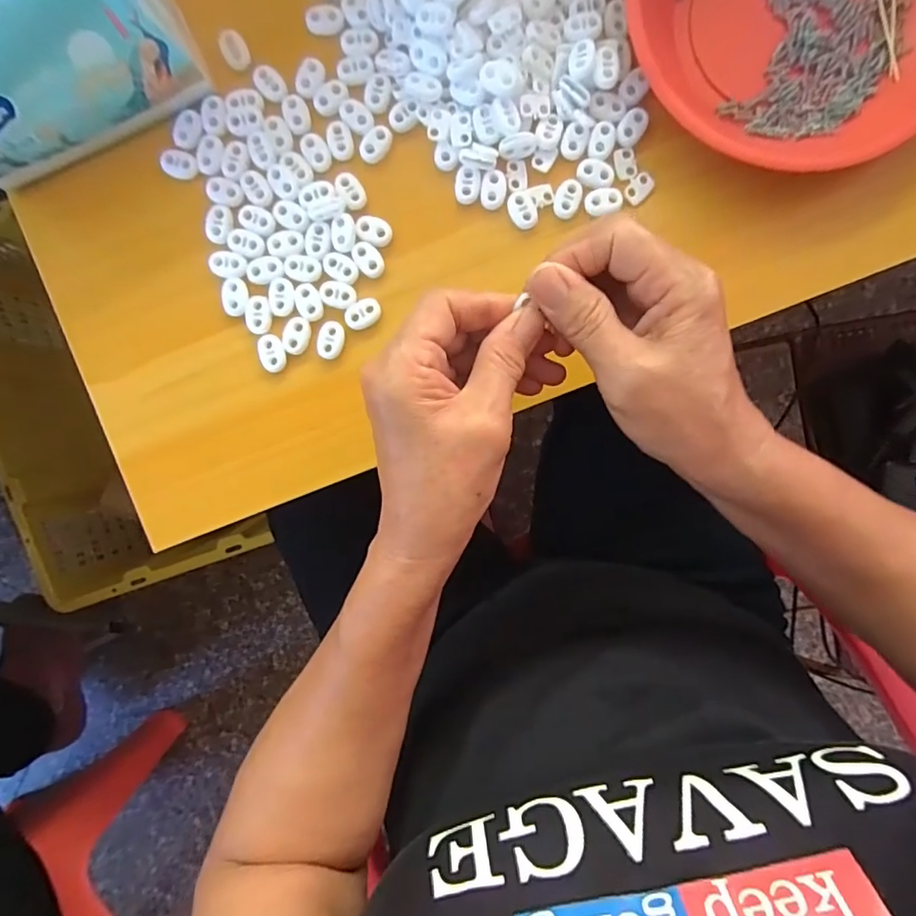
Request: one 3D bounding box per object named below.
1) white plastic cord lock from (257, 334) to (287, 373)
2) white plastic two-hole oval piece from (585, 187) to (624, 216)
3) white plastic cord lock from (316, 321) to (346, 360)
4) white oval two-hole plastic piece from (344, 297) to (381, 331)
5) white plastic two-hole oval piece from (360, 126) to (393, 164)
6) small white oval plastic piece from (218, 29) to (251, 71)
[{"bbox_3d":[-0.114,-0.064,0.319,0.015,0.004,0.023,-16,92,1],"label":"white plastic cord lock"},{"bbox_3d":[0.088,-0.154,0.313,0.023,0.004,0.015,-11,92,1],"label":"white plastic two-hole oval piece"},{"bbox_3d":[-0.078,-0.072,0.318,0.015,0.004,0.022,19,92,-1],"label":"white plastic cord lock"},{"bbox_3d":[-0.058,-0.088,0.318,0.022,0.004,0.017,-37,92,1],"label":"white oval two-hole plastic piece"},{"bbox_3d":[-0.049,-0.189,0.314,0.014,0.004,0.022,40,92,-1],"label":"white plastic two-hole oval piece"},{"bbox_3d":[-0.134,-0.246,0.314,0.014,0.006,0.021,-25,92,1],"label":"small white oval plastic piece"}]

